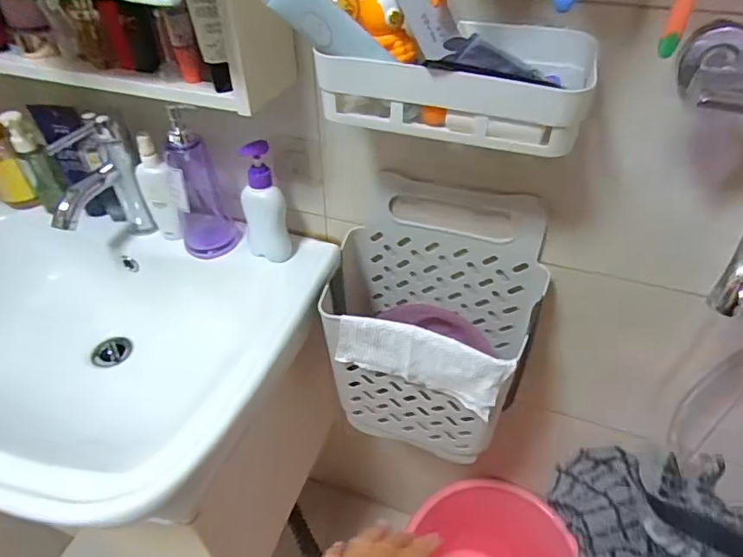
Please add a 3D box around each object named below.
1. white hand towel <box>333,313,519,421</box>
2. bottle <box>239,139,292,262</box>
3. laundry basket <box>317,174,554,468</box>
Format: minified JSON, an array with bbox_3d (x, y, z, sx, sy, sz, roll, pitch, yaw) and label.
[{"bbox_3d":[0.056,0.099,0.590,0.197,0.088,0.023,16,42,15],"label":"white hand towel"},{"bbox_3d":[-0.149,-0.104,0.685,0.044,0.170,0.062,-29,49,-32],"label":"bottle"},{"bbox_3d":[0.071,0.070,0.688,0.285,0.361,0.162,15,42,14],"label":"laundry basket"}]

